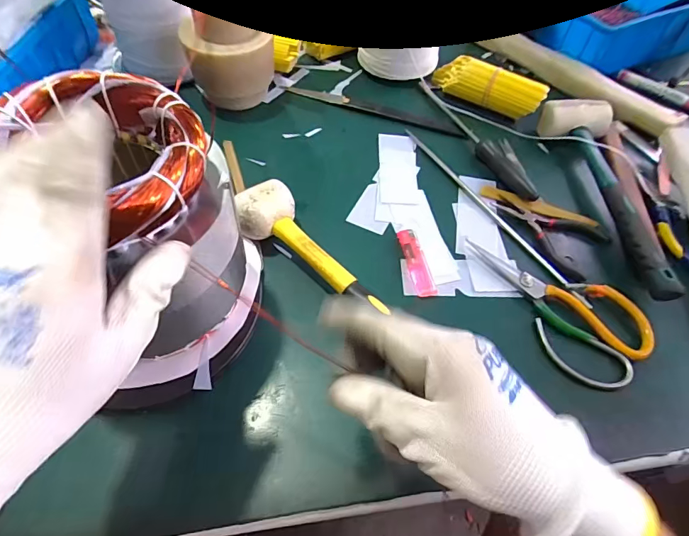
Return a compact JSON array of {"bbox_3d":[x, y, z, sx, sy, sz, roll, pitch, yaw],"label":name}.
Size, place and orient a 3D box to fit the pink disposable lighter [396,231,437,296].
[{"bbox_3d":[0.074,-0.007,0.424,0.022,0.011,0.079,-8,57,-9],"label":"pink disposable lighter"}]

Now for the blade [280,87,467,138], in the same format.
[{"bbox_3d":[0.036,-0.216,0.566,0.255,0.006,0.022,20,57,10],"label":"blade"}]

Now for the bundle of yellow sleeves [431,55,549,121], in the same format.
[{"bbox_3d":[0.192,-0.250,0.569,0.157,0.048,0.038,35,61,19],"label":"bundle of yellow sleeves"}]

